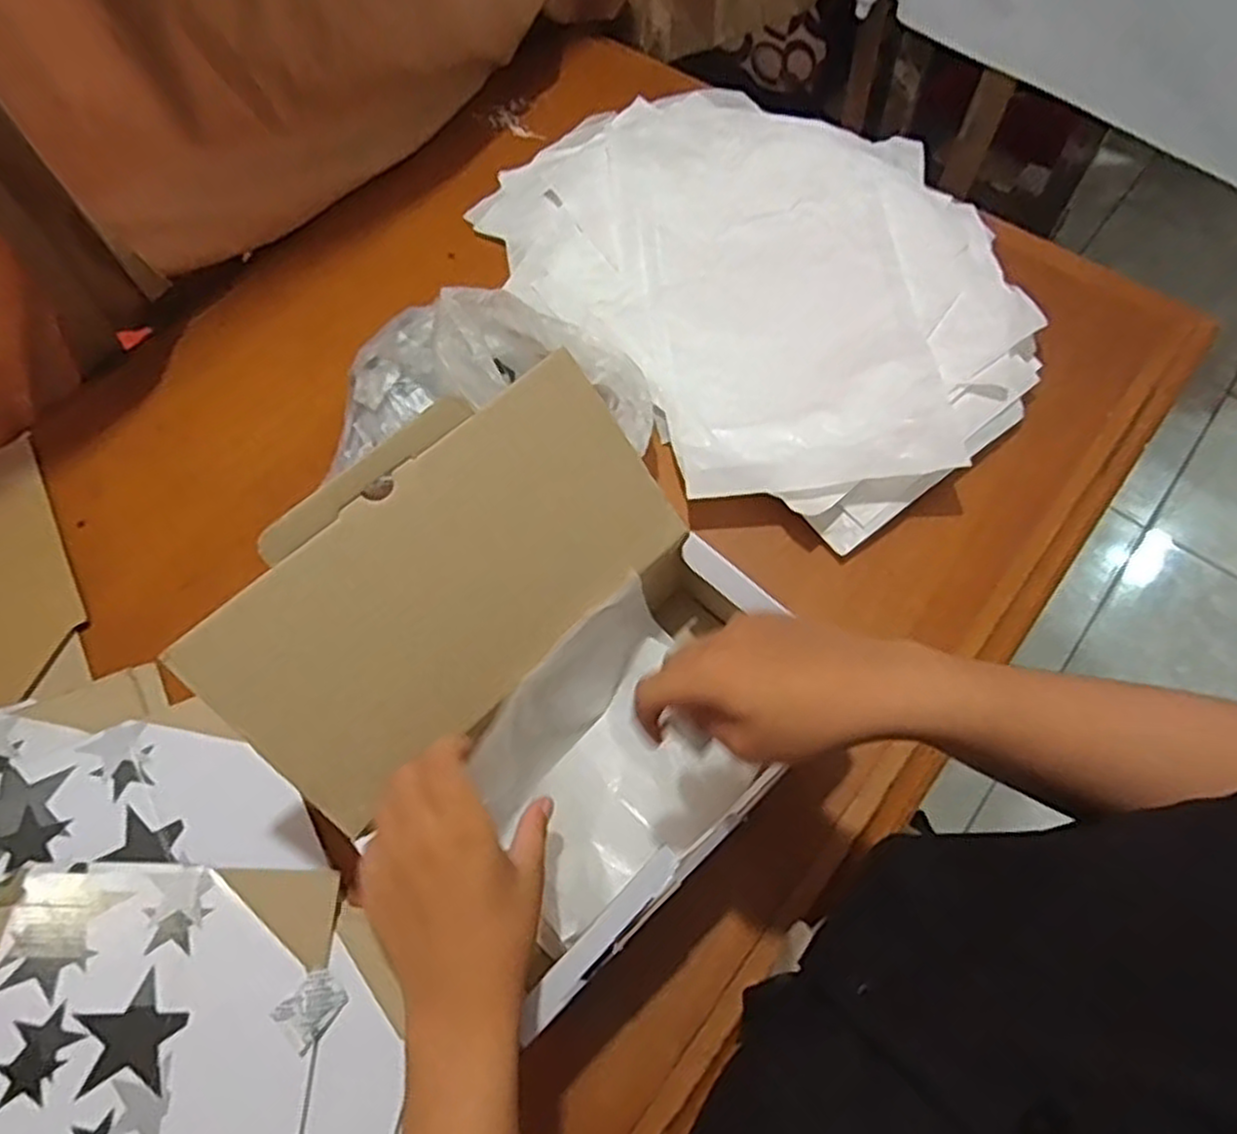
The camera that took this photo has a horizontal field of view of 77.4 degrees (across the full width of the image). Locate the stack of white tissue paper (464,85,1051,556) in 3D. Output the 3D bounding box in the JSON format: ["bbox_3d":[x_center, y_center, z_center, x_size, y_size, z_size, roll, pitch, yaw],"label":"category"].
[{"bbox_3d":[0.132,-0.279,0.708,0.396,0.042,0.524,-32,68,-13],"label":"stack of white tissue paper"}]

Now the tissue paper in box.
[{"bbox_3d":[0.003,0.118,0.502,0.184,0.087,0.144,-37,69,-15],"label":"tissue paper in box"}]

